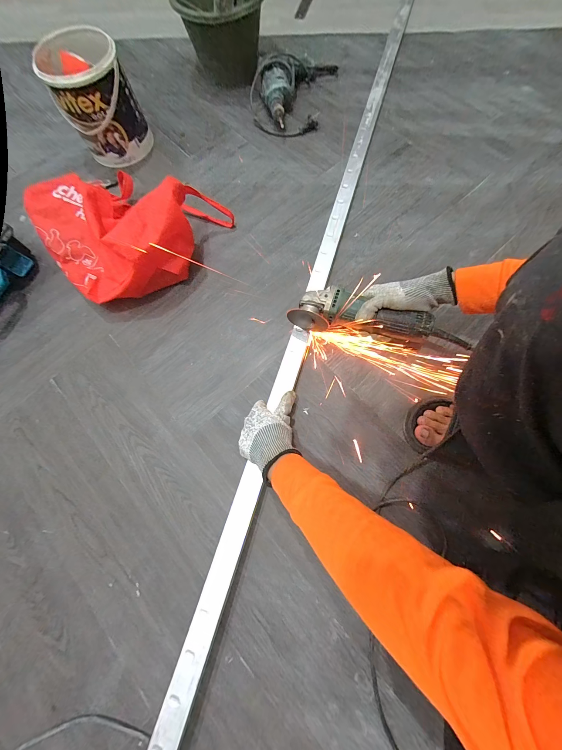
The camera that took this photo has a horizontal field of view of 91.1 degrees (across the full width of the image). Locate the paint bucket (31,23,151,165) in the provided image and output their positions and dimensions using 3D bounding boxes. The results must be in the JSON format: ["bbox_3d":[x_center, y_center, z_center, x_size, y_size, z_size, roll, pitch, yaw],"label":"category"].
[{"bbox_3d":[-0.455,-0.680,0.691,0.174,0.198,0.169,-32,75,-7],"label":"paint bucket"}]

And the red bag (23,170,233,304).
[{"bbox_3d":[-0.346,-0.325,0.601,0.318,0.157,0.325,27,77,10],"label":"red bag"}]

